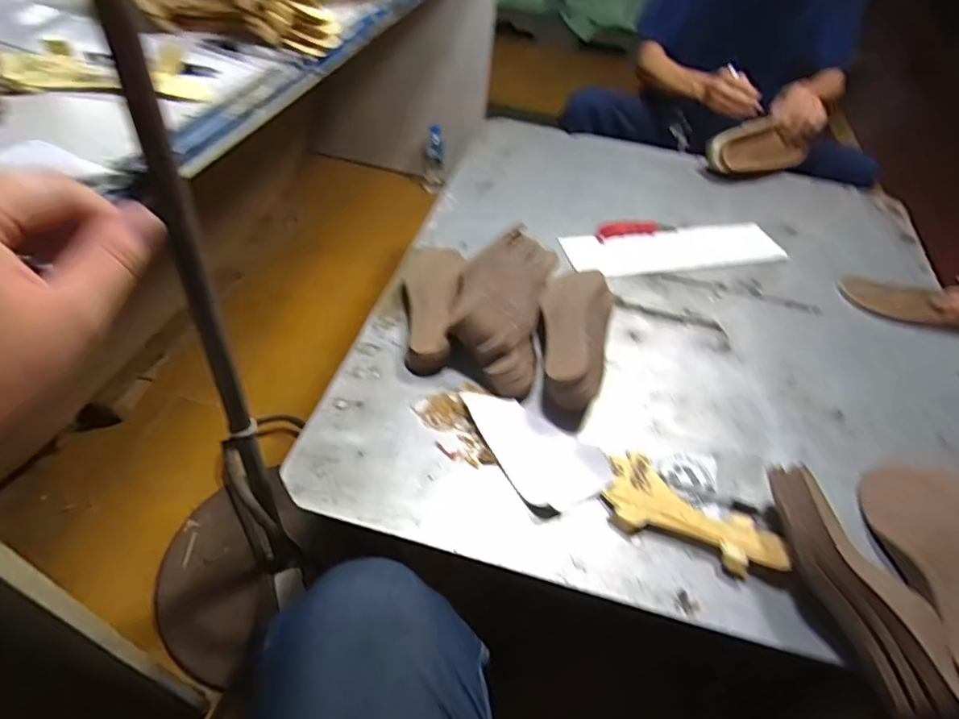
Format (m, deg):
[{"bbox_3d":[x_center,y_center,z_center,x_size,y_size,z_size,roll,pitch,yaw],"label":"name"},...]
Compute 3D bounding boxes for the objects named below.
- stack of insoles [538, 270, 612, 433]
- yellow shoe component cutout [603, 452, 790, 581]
[{"bbox_3d":[0.124,-0.026,0.736,0.100,0.079,0.240,10,48,2],"label":"stack of insoles"},{"bbox_3d":[0.225,0.177,0.598,0.192,0.025,0.087,32,52,21],"label":"yellow shoe component cutout"}]

